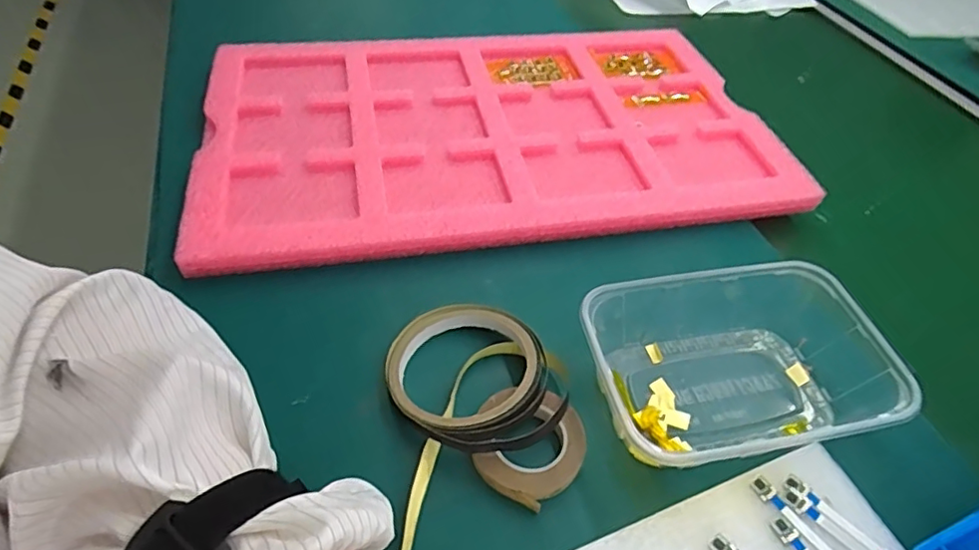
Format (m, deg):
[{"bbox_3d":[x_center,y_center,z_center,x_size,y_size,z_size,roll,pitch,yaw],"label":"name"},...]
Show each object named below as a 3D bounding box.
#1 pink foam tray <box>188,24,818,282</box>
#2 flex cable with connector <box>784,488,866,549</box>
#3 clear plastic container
[{"bbox_3d":[0.001,-0.135,0.522,0.480,0.034,0.283,-7,49,-10],"label":"pink foam tray"},{"bbox_3d":[0.181,0.133,0.296,0.060,0.004,0.009,37,56,26],"label":"flex cable with connector"},{"bbox_3d":[0.144,0.054,0.345,0.168,0.050,0.117,-7,49,-10],"label":"clear plastic container"}]

